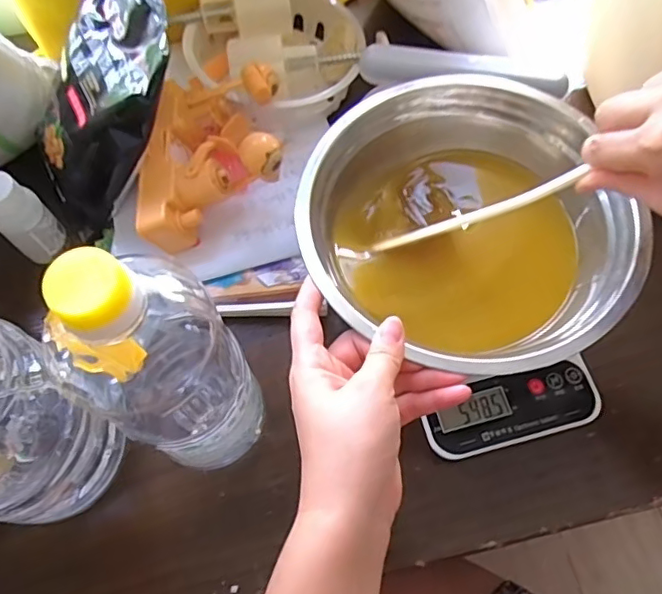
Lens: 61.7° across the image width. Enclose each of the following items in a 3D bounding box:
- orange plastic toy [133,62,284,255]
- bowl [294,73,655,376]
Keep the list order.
[{"bbox_3d":[-0.103,-0.126,0.472,0.119,0.070,0.151,-6,67,-1],"label":"orange plastic toy"},{"bbox_3d":[0.091,-0.046,0.420,0.220,0.089,0.231,0,67,1],"label":"bowl"}]

